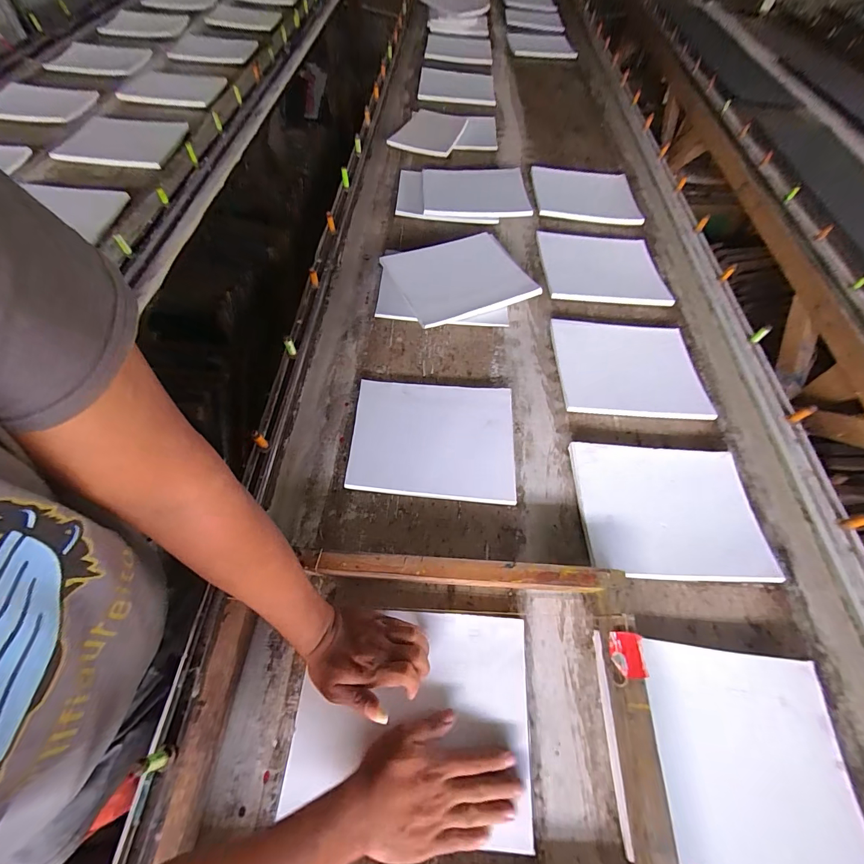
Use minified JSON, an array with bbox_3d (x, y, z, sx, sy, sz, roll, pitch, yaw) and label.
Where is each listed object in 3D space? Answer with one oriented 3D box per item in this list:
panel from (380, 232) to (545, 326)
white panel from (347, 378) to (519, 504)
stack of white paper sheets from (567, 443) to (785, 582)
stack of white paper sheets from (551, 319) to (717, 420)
[{"bbox_3d":[0.059,-0.342,0.850,0.276,0.021,0.214,-22,68,-10],"label":"panel"},{"bbox_3d":[0.002,0.008,0.662,0.269,0.014,0.213,4,59,-1],"label":"white panel"},{"bbox_3d":[0.362,0.116,0.605,0.258,0.025,0.209,3,59,-2],"label":"stack of white paper sheets"},{"bbox_3d":[0.386,-0.132,0.766,0.278,0.018,0.221,3,59,-2],"label":"stack of white paper sheets"}]

